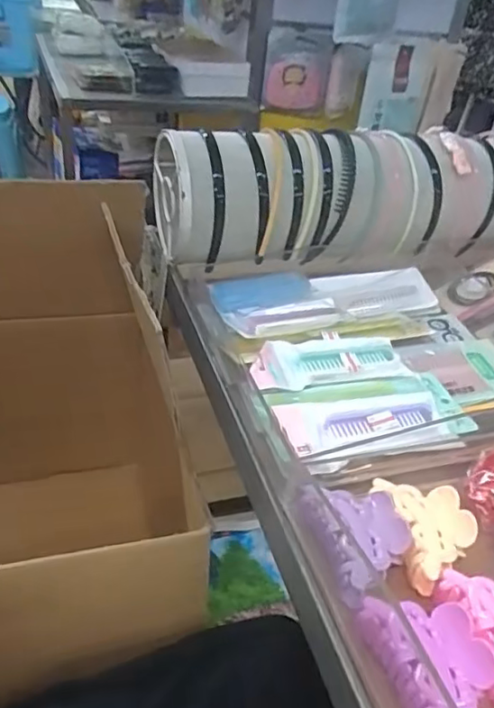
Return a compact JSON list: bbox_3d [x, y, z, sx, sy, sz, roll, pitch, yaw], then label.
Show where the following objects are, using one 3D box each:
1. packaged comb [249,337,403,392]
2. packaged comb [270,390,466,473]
[{"bbox_3d":[0.068,0.004,0.513,0.138,0.015,0.052,-6,38,-18],"label":"packaged comb"},{"bbox_3d":[0.096,0.055,0.452,0.139,0.015,0.064,-7,38,-20],"label":"packaged comb"}]

